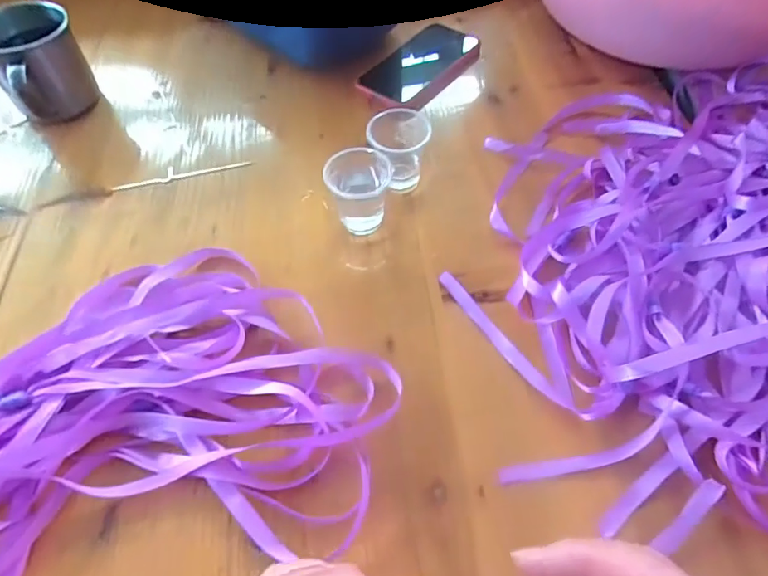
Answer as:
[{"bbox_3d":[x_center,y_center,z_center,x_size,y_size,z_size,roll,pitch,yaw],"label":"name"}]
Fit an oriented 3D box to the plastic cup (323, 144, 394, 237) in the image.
[{"bbox_3d":[-0.019,-0.076,0.381,0.048,0.057,0.040,-4,57,-1],"label":"plastic cup"}]

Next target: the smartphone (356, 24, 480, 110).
[{"bbox_3d":[0.038,-0.233,0.508,0.076,0.011,0.134,33,64,21],"label":"smartphone"}]

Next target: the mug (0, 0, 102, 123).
[{"bbox_3d":[-0.319,-0.206,0.459,0.081,0.083,0.086,-37,63,-20],"label":"mug"}]

